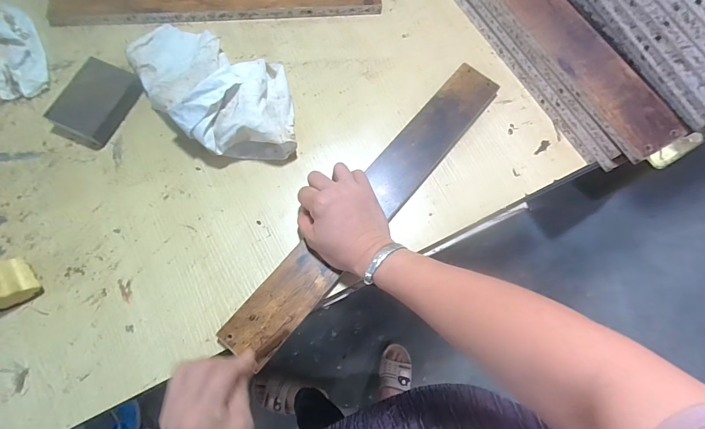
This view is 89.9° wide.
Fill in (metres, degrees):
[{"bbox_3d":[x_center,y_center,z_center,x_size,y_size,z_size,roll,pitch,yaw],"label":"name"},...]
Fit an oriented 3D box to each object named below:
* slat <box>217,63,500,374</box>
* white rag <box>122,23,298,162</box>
[{"bbox_3d":[0.028,-0.022,0.427,0.063,0.019,0.457,40,76,9],"label":"slat"},{"bbox_3d":[-0.175,-0.172,0.441,0.264,0.068,0.137,44,77,9],"label":"white rag"}]

